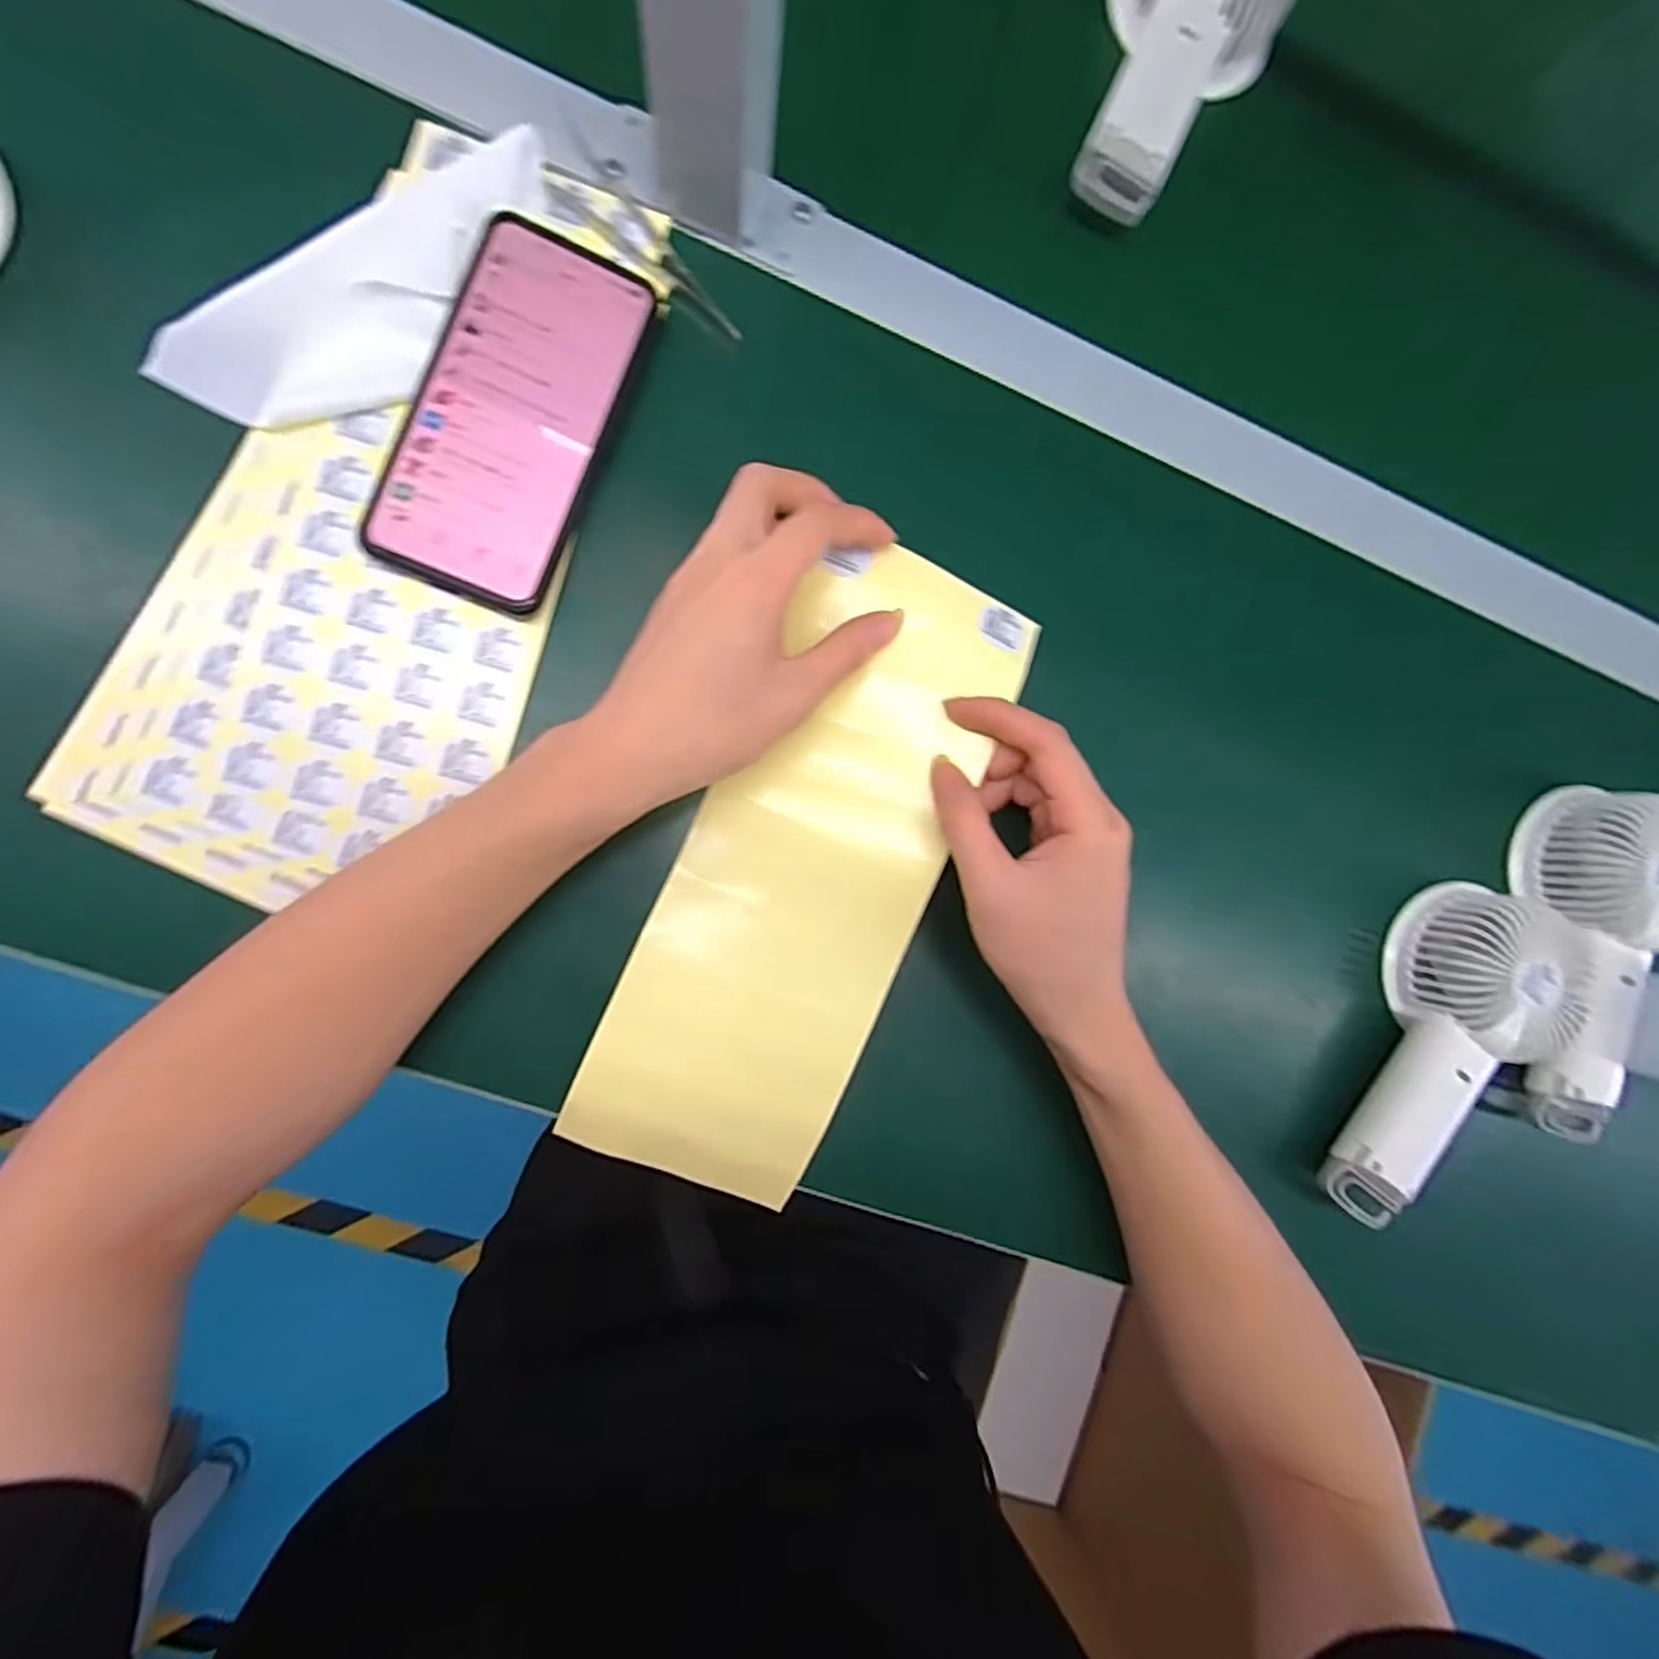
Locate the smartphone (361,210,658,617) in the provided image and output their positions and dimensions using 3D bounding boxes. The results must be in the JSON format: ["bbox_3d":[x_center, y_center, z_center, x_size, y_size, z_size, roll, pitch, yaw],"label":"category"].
[{"bbox_3d":[-0.136,-0.178,0.311,0.076,0.015,0.157,22,86,-7],"label":"smartphone"}]

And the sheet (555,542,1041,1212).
[{"bbox_3d":[-0.010,0.018,0.321,0.107,0.014,0.286,24,89,0],"label":"sheet"}]

